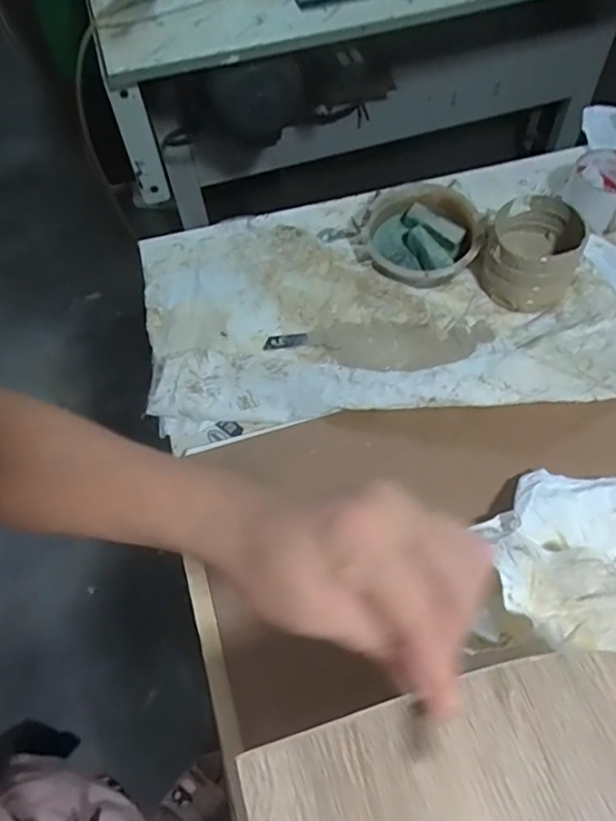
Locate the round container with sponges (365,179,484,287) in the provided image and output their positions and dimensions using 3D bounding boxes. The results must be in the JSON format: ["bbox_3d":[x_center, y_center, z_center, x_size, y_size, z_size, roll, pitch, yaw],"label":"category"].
[{"bbox_3d":[0.131,-0.192,0.654,0.116,0.044,0.120,-2,58,2],"label":"round container with sponges"}]

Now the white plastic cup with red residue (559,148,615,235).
[{"bbox_3d":[0.337,-0.253,0.683,0.085,0.051,0.091,23,62,16],"label":"white plastic cup with red residue"}]

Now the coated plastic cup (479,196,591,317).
[{"bbox_3d":[0.230,-0.162,0.608,0.094,0.076,0.096,-2,58,2],"label":"coated plastic cup"}]

